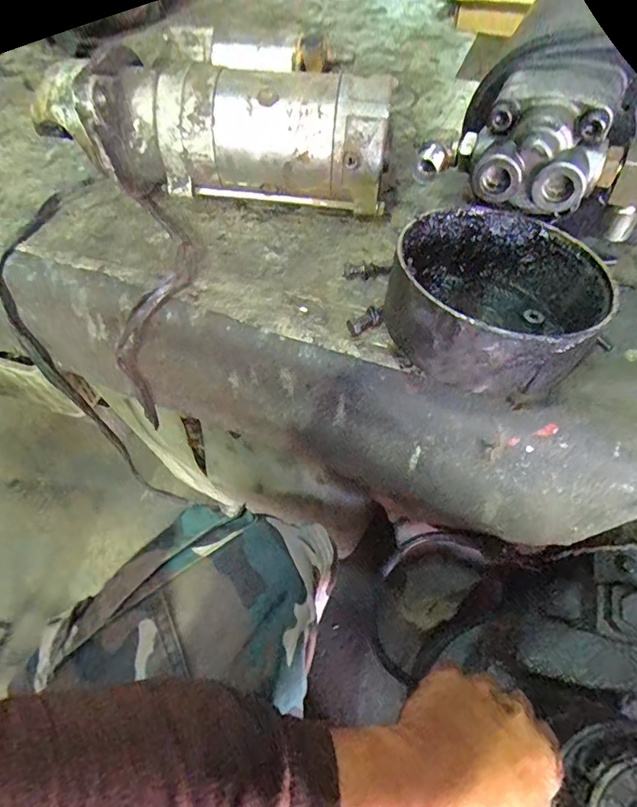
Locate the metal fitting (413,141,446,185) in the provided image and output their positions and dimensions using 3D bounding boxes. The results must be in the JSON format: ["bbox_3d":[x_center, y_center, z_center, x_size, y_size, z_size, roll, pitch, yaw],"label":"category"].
[{"bbox_3d":[0.071,-0.150,0.286,0.014,0.019,0.018,24,60,18],"label":"metal fitting"}]

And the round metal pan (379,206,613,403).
[{"bbox_3d":[0.096,-0.057,0.254,0.104,0.068,0.113,-1,56,2],"label":"round metal pan"}]

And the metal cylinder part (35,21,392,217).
[{"bbox_3d":[-0.062,-0.214,0.348,0.228,0.089,0.123,2,56,4],"label":"metal cylinder part"}]

